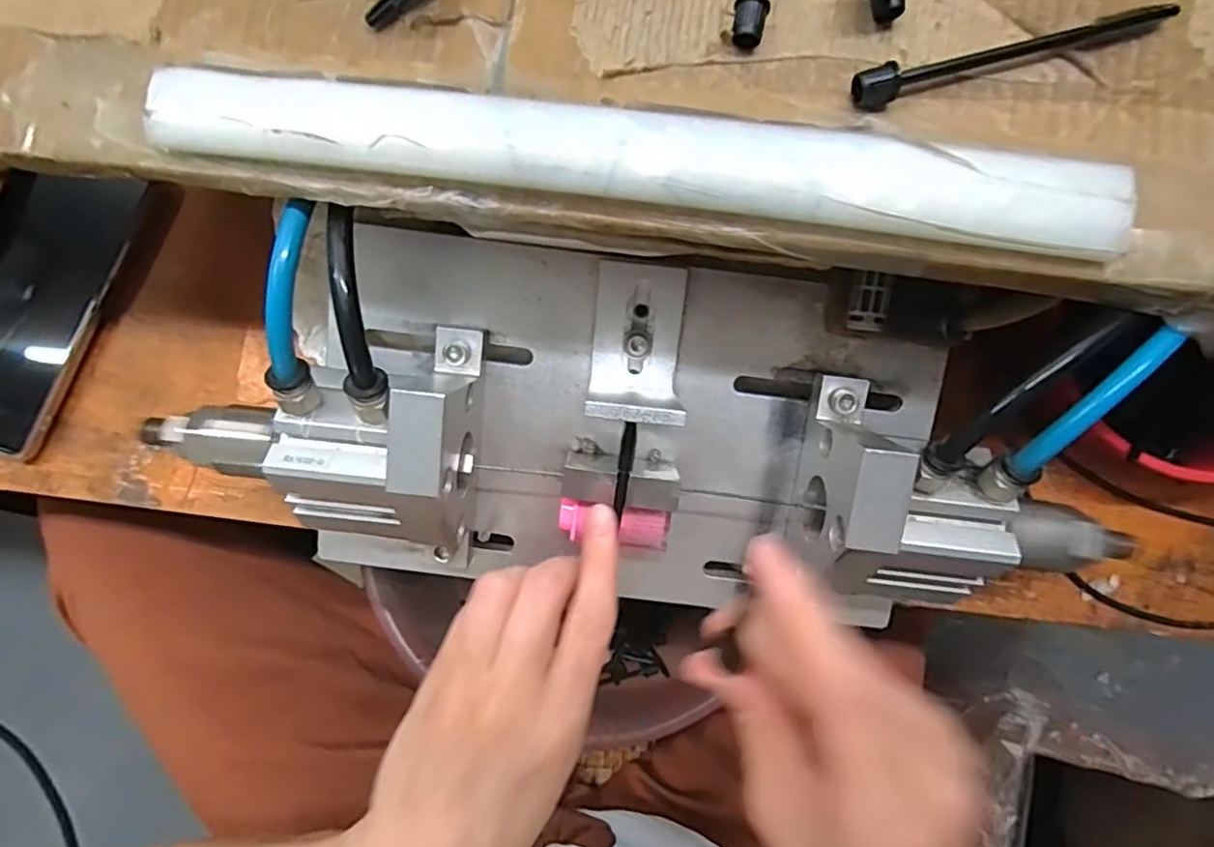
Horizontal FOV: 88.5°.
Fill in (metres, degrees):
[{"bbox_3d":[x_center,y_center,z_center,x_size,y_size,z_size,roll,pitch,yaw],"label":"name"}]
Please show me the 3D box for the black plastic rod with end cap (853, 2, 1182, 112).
[{"bbox_3d":[0.126,-0.115,0.192,0.105,0.009,0.008,-17,80,-4],"label":"black plastic rod with end cap"}]

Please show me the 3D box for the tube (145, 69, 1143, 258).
[{"bbox_3d":[0.005,-0.079,0.186,0.294,0.017,0.027,7,80,0],"label":"tube"}]

